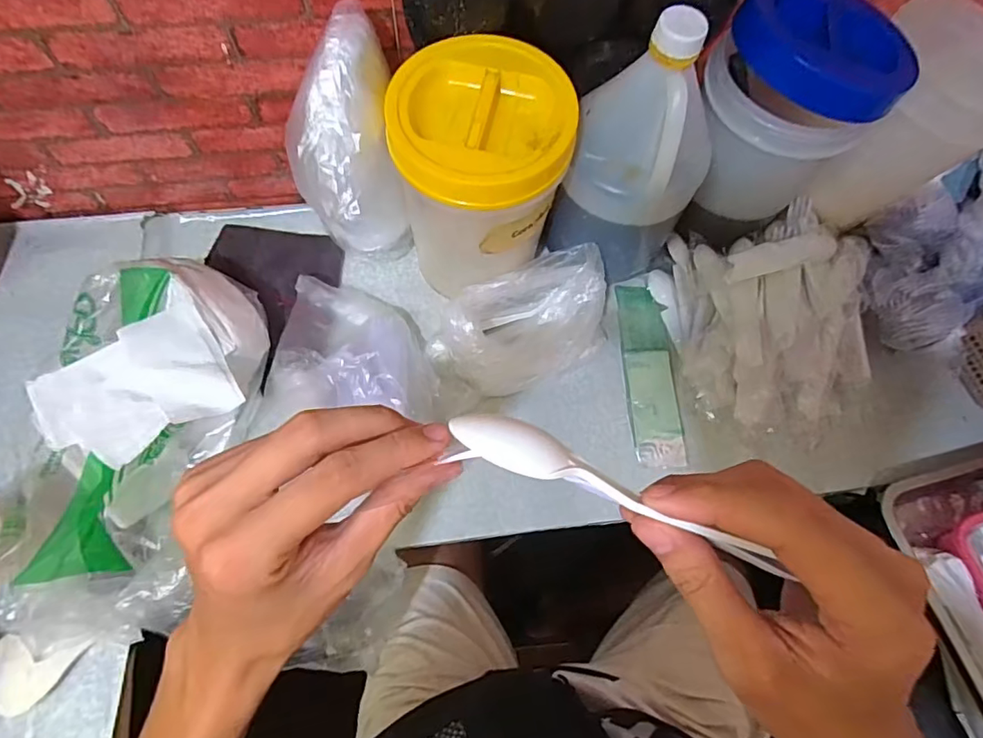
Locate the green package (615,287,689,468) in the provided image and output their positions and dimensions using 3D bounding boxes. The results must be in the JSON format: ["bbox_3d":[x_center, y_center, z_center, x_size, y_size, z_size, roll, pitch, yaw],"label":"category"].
[{"bbox_3d":[0.183,0.003,0.631,0.057,0.011,0.220,-1,68,-3],"label":"green package"}]

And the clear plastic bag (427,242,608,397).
[{"bbox_3d":[0.033,-0.044,0.593,0.191,0.097,0.116,-20,70,-11],"label":"clear plastic bag"}]

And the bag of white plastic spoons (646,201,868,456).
[{"bbox_3d":[0.320,-0.052,0.611,0.211,0.097,0.252,-6,68,-5],"label":"bag of white plastic spoons"}]

